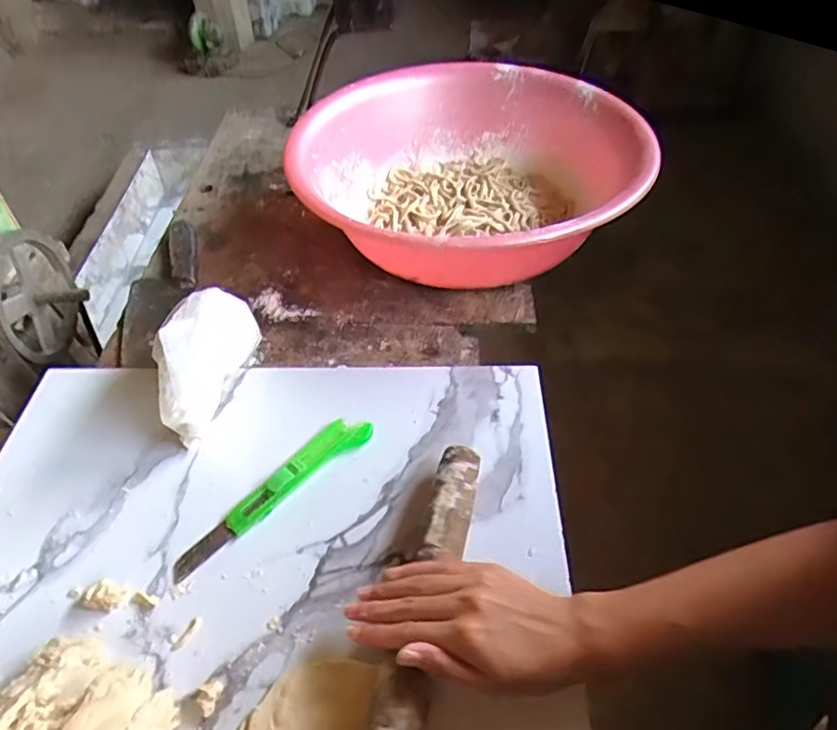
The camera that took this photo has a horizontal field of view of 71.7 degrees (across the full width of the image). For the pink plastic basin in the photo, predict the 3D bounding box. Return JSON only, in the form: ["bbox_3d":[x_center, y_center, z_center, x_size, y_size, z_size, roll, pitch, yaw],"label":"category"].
[{"bbox_3d":[0.063,-0.221,0.695,0.391,0.123,0.375,-1,46,1],"label":"pink plastic basin"}]

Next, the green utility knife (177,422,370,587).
[{"bbox_3d":[-0.122,0.102,0.487,0.190,0.013,0.037,-33,54,-27],"label":"green utility knife"}]

